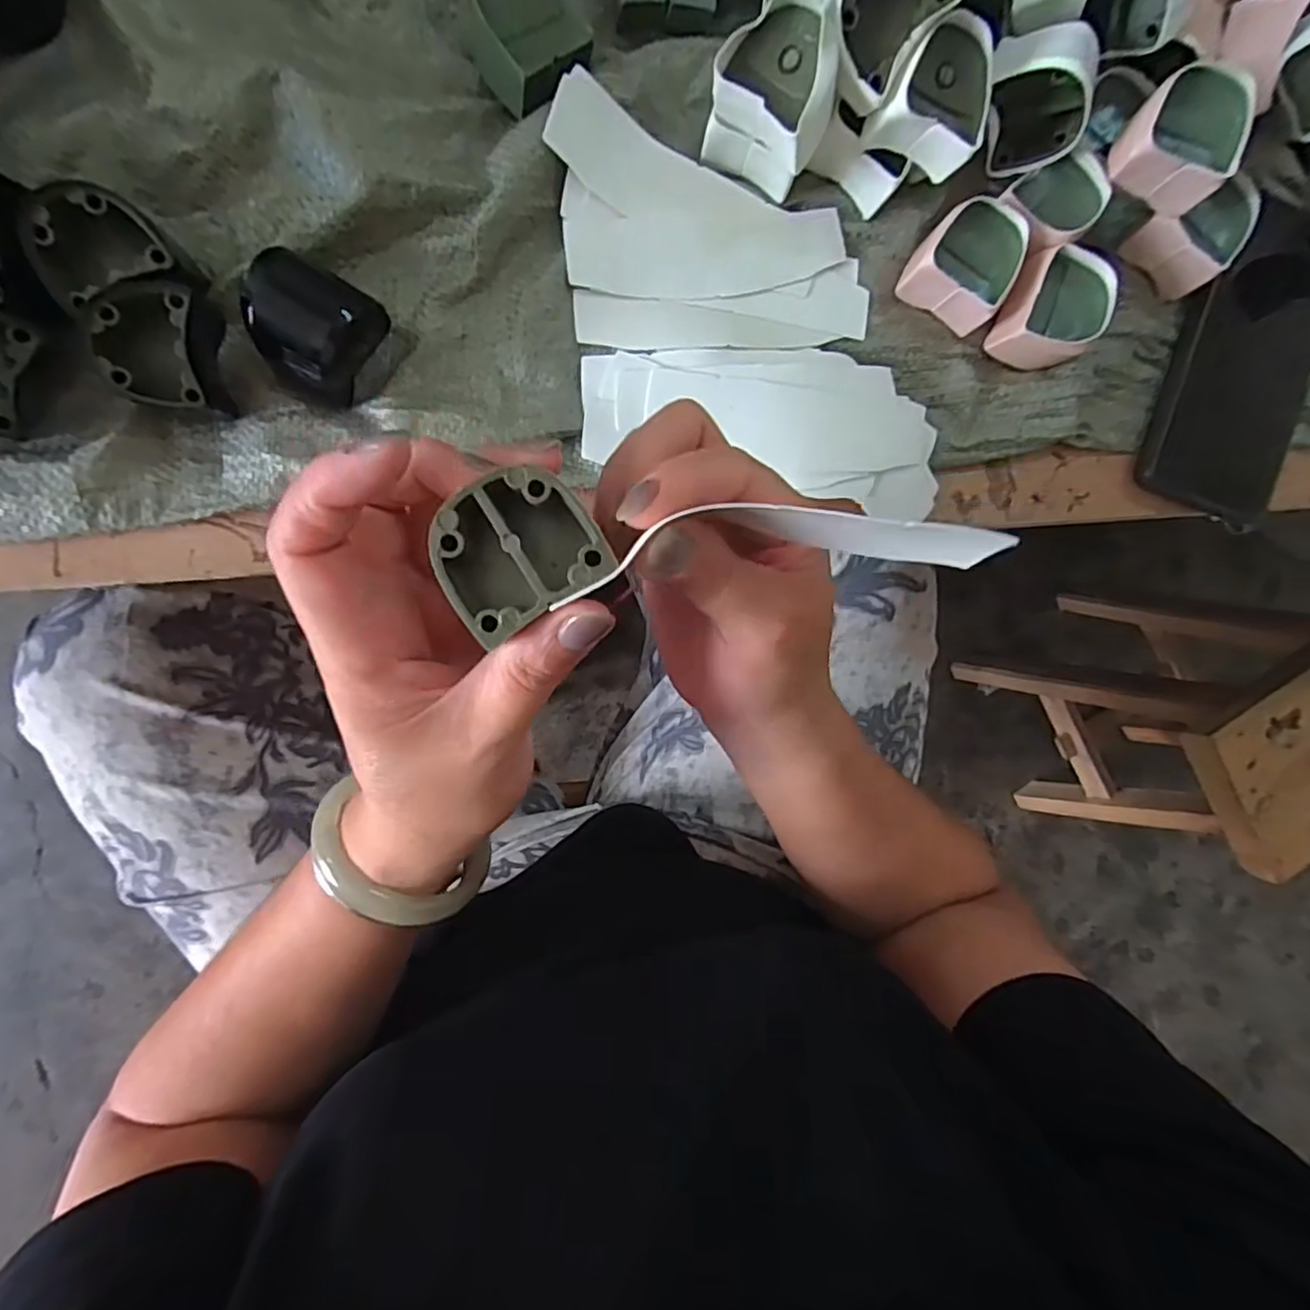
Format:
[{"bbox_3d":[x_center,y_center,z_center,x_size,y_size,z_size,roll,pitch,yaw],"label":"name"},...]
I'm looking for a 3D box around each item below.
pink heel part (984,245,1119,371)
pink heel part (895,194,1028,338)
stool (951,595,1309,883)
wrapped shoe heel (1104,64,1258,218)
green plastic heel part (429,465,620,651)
[{"bbox_3d":[0.199,-0.170,0.314,0.044,0.029,0.048,21,89,-10],"label":"pink heel part"},{"bbox_3d":[0.153,-0.191,0.308,0.045,0.028,0.042,34,87,-9],"label":"pink heel part"},{"bbox_3d":[0.719,0.083,0.891,0.305,0.430,0.268,-34,97,-6],"label":"stool"},{"bbox_3d":[0.243,-0.240,0.293,0.044,0.035,0.043,15,90,-10],"label":"wrapped shoe heel"},{"bbox_3d":[-0.039,-0.029,0.178,0.041,0.020,0.038,-32,97,-7],"label":"green plastic heel part"}]

